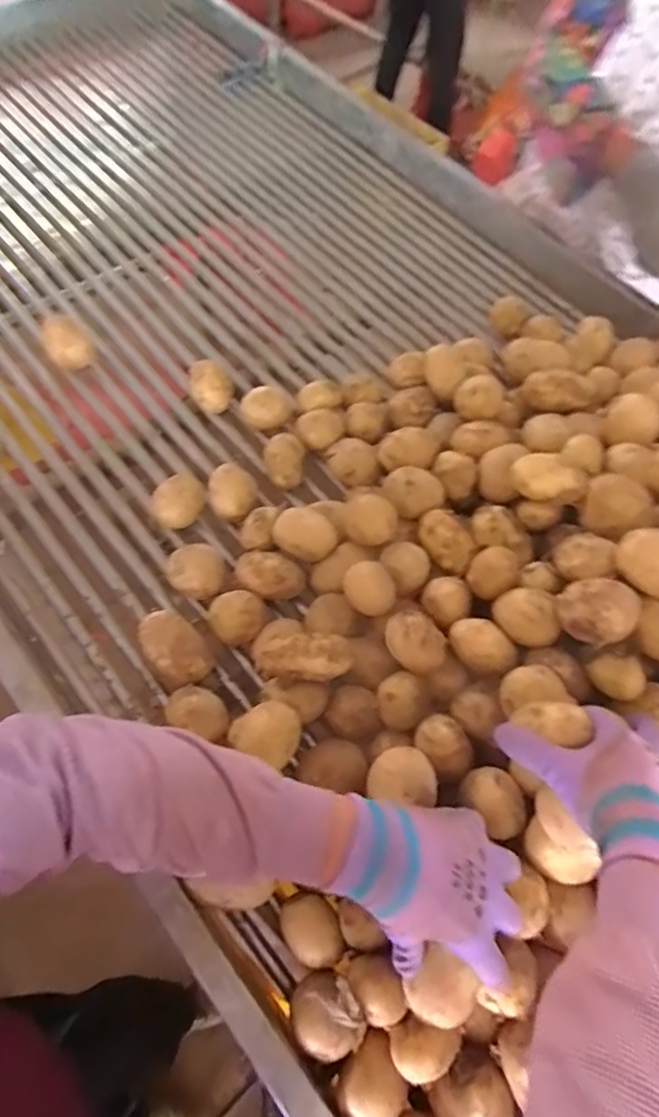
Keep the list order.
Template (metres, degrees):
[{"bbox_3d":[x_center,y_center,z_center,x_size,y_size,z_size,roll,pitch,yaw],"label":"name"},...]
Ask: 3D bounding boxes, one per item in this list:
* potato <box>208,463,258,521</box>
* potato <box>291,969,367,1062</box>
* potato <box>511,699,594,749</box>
[{"bbox_3d":[-0.115,-0.077,0.654,0.052,0.047,0.046,37,65,15],"label":"potato"},{"bbox_3d":[-0.002,0.355,0.436,0.052,0.048,0.053,-23,65,-15],"label":"potato"},{"bbox_3d":[0.175,0.129,0.445,0.042,0.038,0.038,-6,62,-7],"label":"potato"}]

